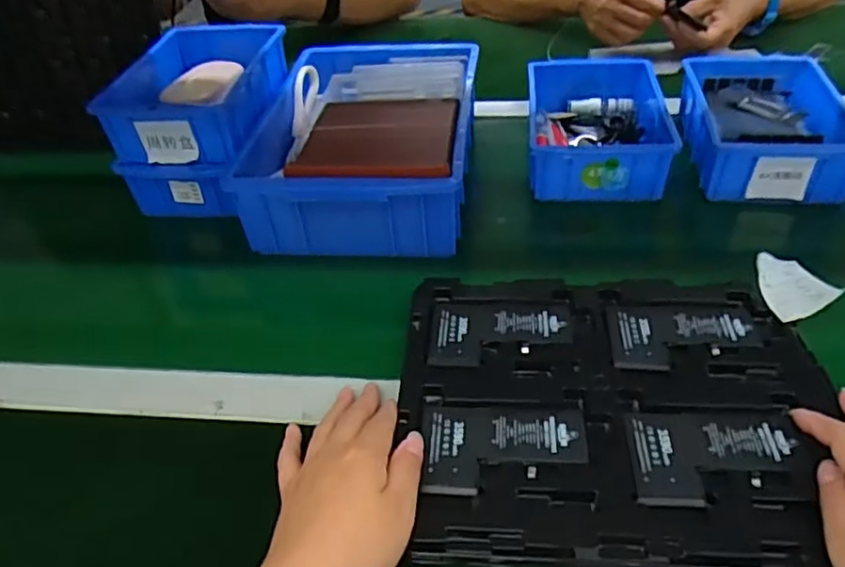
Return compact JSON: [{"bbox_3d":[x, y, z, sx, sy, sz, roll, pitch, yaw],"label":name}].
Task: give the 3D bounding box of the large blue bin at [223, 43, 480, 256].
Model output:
[{"bbox_3d":[-0.054,-0.161,0.632,0.206,0.073,0.308,3,46,6],"label":"large blue bin"}]

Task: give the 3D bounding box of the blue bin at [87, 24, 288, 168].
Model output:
[{"bbox_3d":[-0.226,-0.208,0.651,0.145,0.061,0.225,0,46,4],"label":"blue bin"}]

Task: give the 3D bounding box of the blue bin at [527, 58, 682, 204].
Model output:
[{"bbox_3d":[0.176,-0.164,0.641,0.128,0.058,0.198,1,41,8],"label":"blue bin"}]

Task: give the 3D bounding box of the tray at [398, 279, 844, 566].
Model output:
[{"bbox_3d":[0.119,0.075,0.401,0.262,0.023,0.217,1,46,5],"label":"tray"}]

